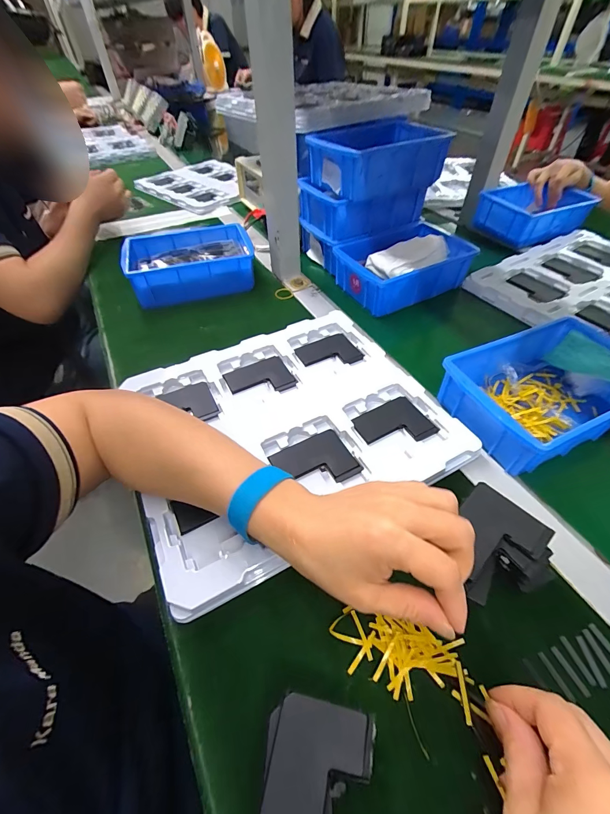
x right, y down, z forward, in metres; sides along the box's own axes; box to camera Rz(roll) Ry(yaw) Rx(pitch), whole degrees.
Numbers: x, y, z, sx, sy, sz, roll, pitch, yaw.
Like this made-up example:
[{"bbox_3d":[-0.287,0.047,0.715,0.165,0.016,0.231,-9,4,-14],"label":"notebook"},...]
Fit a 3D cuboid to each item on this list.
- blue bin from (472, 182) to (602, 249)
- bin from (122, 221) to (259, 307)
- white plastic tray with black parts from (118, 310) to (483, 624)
[{"bbox_3d":[0.456,-0.393,0.690,0.171,0.063,0.142,-26,53,-19],"label":"blue bin"},{"bbox_3d":[-0.189,-0.243,0.584,0.210,0.065,0.130,-15,51,-11],"label":"bin"},{"bbox_3d":[-0.020,0.014,0.383,0.318,0.031,0.273,-23,51,-17],"label":"white plastic tray with black parts"}]

